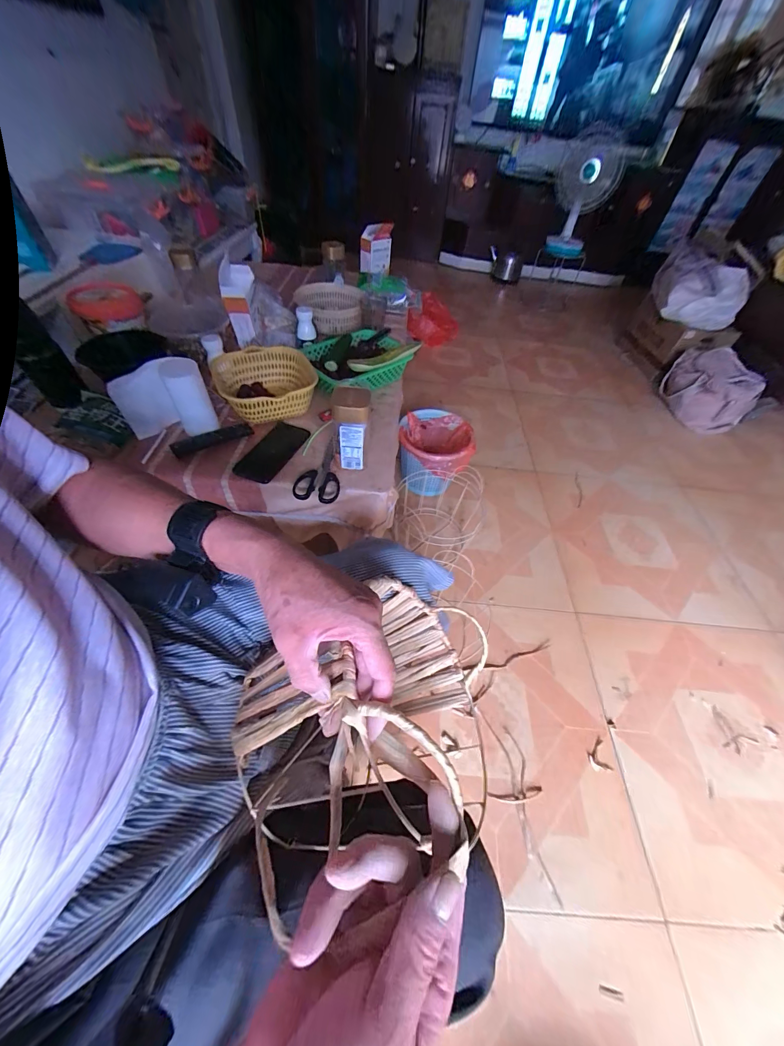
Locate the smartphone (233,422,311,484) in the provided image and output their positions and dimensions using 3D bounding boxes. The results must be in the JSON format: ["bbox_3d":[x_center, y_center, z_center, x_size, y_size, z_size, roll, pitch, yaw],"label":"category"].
[{"bbox_3d":[-0.230,-0.140,0.662,0.086,0.014,0.170,21,54,11],"label":"smartphone"}]

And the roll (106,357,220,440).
[{"bbox_3d":[-0.425,-0.228,0.631,0.159,0.128,0.043,-8,54,-11],"label":"roll"}]

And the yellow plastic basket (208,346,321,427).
[{"bbox_3d":[-0.261,-0.300,0.733,0.197,0.073,0.208,2,53,-3],"label":"yellow plastic basket"}]

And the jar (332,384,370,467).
[{"bbox_3d":[-0.071,-0.170,0.604,0.063,0.137,0.065,0,53,-5],"label":"jar"}]

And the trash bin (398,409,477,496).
[{"bbox_3d":[0.139,-0.227,1.155,0.235,0.209,0.294,-1,53,-6],"label":"trash bin"}]

